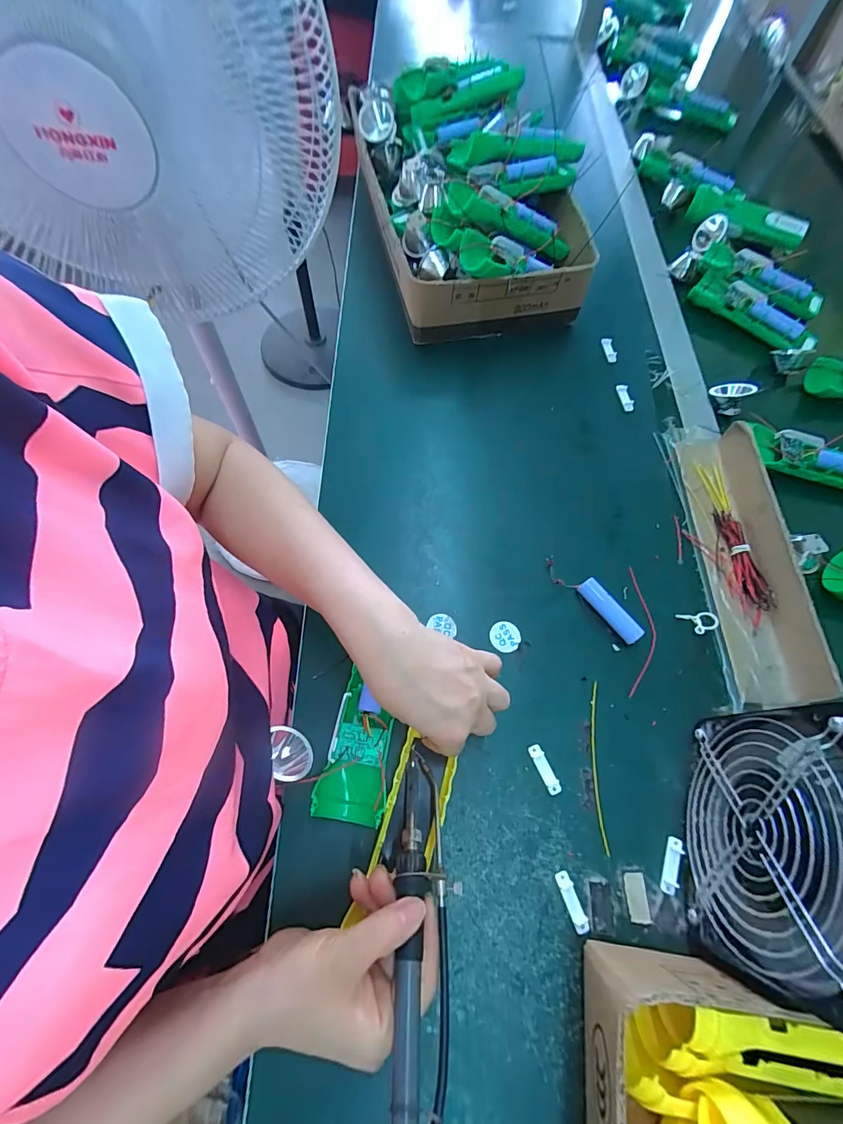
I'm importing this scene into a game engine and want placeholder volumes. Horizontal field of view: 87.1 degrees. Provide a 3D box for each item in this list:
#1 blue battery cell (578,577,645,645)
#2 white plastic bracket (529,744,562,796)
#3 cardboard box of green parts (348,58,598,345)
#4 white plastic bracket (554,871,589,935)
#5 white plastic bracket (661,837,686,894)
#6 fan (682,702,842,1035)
[{"bbox_3d":[0.169,0.044,0.399,0.016,0.017,0.066,-35,72,-16],"label":"blue battery cell"},{"bbox_3d":[0.097,0.164,0.349,0.011,0.004,0.038,-22,69,-11],"label":"white plastic bracket"},{"bbox_3d":[0.061,-0.474,0.558,0.241,0.105,0.376,-11,67,-7],"label":"cardboard box of green parts"},{"bbox_3d":[0.107,0.242,0.315,0.010,0.004,0.037,-14,67,-8],"label":"white plastic bracket"},{"bbox_3d":[0.186,0.224,0.328,0.013,0.005,0.037,25,68,9],"label":"white plastic bracket"},{"bbox_3d":[0.232,0.177,0.272,0.061,0.148,0.153,16,67,5],"label":"fan"}]

